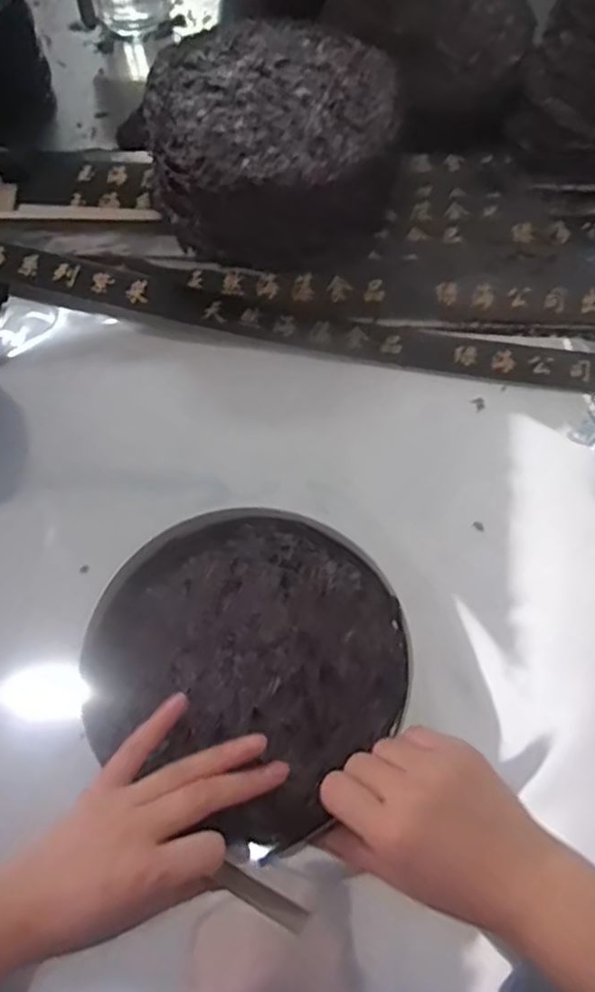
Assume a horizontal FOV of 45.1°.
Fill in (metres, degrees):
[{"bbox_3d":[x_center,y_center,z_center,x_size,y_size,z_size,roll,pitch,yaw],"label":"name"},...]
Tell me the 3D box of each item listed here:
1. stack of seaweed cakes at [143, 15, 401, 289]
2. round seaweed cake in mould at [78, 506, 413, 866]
[{"bbox_3d":[-0.015,-0.297,0.614,0.206,0.102,0.214,9,67,5],"label":"stack of seaweed cakes"},{"bbox_3d":[-0.035,0.098,0.463,0.199,0.024,0.191,0,66,1],"label":"round seaweed cake in mould"}]

